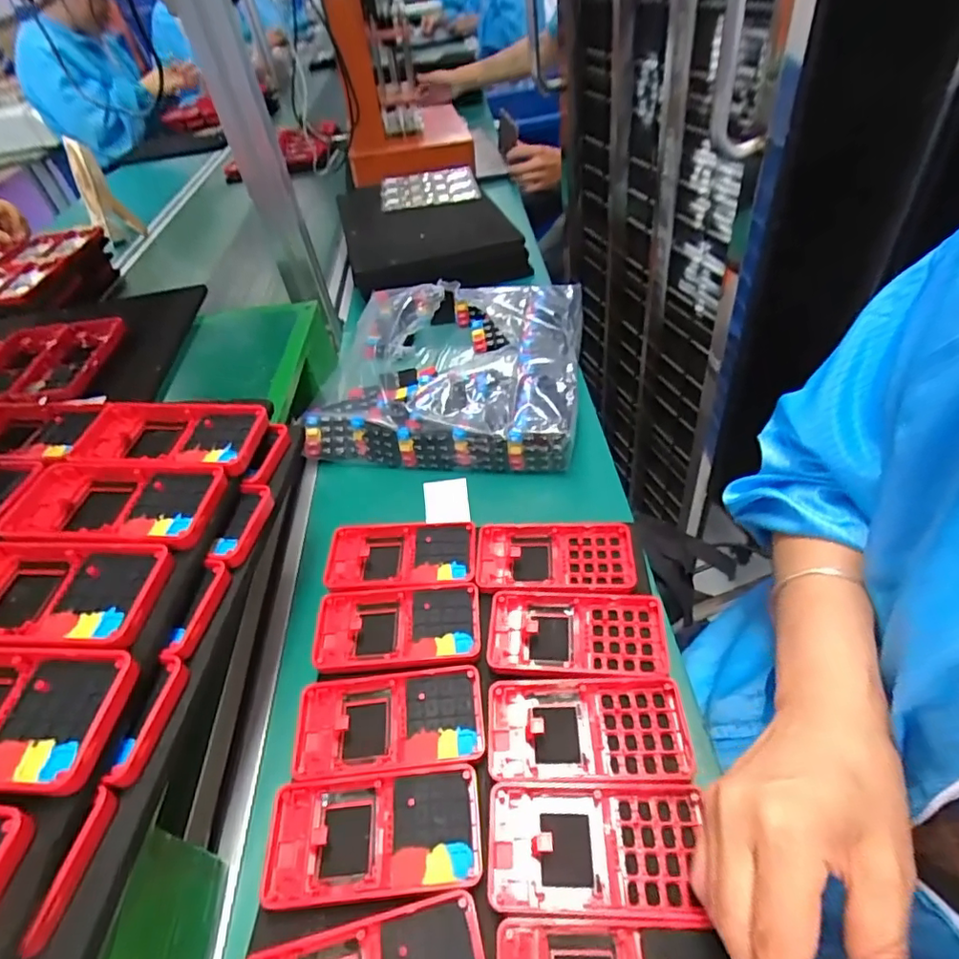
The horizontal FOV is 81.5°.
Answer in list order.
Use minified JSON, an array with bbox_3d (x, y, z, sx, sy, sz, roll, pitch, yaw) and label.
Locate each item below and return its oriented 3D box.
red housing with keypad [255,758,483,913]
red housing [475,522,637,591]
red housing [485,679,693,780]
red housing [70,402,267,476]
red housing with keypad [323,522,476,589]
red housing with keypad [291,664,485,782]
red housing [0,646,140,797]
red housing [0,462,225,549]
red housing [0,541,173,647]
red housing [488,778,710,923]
[{"bbox_3d":[-0.062,0.203,0.319,0.123,0.007,0.061,-8,45,2],"label":"red housing with keypad"},{"bbox_3d":[0.059,0.064,0.444,0.123,0.016,0.067,-3,45,7],"label":"red housing"},{"bbox_3d":[0.068,0.157,0.350,0.122,0.016,0.061,-5,45,5],"label":"red housing"},{"bbox_3d":[-0.223,-0.032,0.392,0.132,0.012,0.063,0,46,10],"label":"red housing"},{"bbox_3d":[-0.066,0.067,0.465,0.123,0.021,0.062,-6,45,4],"label":"red housing with keypad"},{"bbox_3d":[-0.060,0.158,0.365,0.122,0.007,0.062,-8,45,2],"label":"red housing with keypad"},{"bbox_3d":[-0.232,0.111,0.261,0.128,0.017,0.062,-2,45,7],"label":"red housing"},{"bbox_3d":[-0.237,0.015,0.349,0.144,0.013,0.065,-1,45,9],"label":"red housing"},{"bbox_3d":[-0.242,0.062,0.305,0.134,0.010,0.063,-2,45,8],"label":"red housing"},{"bbox_3d":[0.063,0.201,0.304,0.114,0.010,0.063,-3,45,7],"label":"red housing"}]

